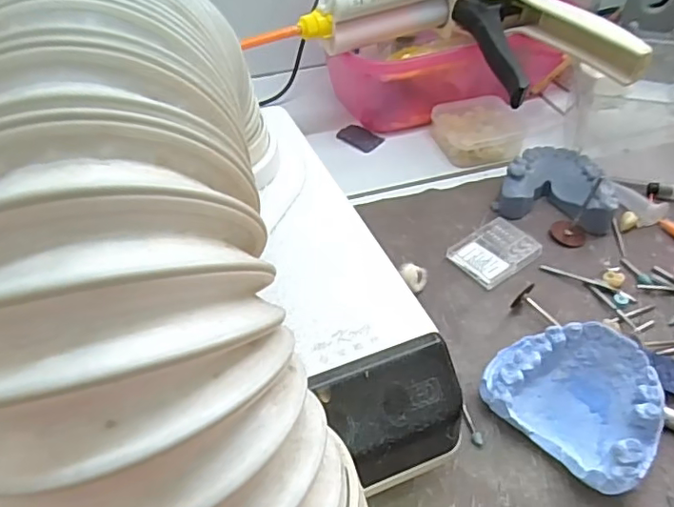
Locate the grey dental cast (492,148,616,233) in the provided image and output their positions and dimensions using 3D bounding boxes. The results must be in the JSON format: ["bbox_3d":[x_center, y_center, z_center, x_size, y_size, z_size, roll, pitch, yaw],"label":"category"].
[{"bbox_3d":[0.139,-0.042,0.352,0.065,0.022,0.055,16,48,19],"label":"grey dental cast"}]

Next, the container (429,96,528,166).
[{"bbox_3d":[0.102,-0.091,0.410,0.061,0.017,0.063,-6,45,-2],"label":"container"}]

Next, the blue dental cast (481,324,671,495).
[{"bbox_3d":[0.101,0.061,0.242,0.052,0.035,0.066,-33,52,-26],"label":"blue dental cast"}]

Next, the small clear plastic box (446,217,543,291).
[{"bbox_3d":[0.091,-0.001,0.326,0.045,0.007,0.035,-28,50,-22],"label":"small clear plastic box"}]

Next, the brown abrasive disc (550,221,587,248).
[{"bbox_3d":[0.138,-0.011,0.336,0.021,0.005,0.017,23,65,16],"label":"brown abrasive disc"}]

